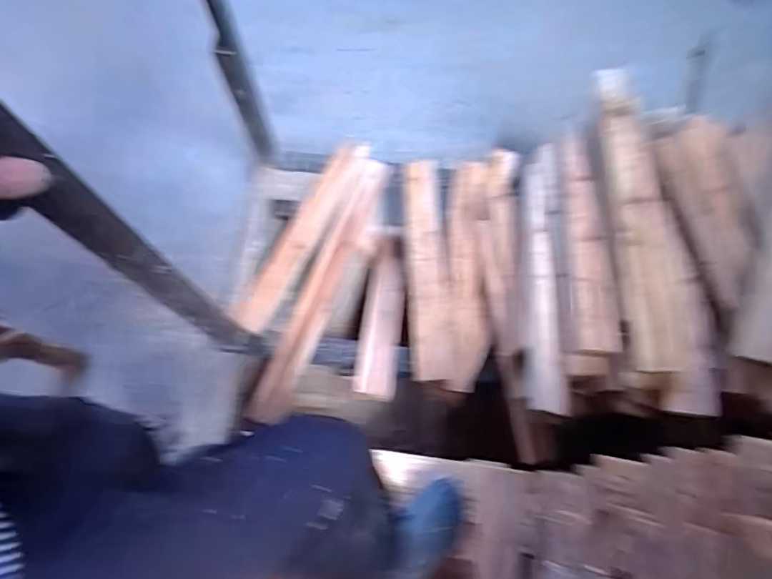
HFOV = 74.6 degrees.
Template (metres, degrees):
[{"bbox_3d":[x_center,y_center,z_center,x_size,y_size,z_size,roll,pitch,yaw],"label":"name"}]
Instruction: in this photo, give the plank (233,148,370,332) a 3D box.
[{"bbox_3d":[-0.176,-0.126,1.085,0.075,0.035,0.469,25,71,10],"label":"plank"}]

